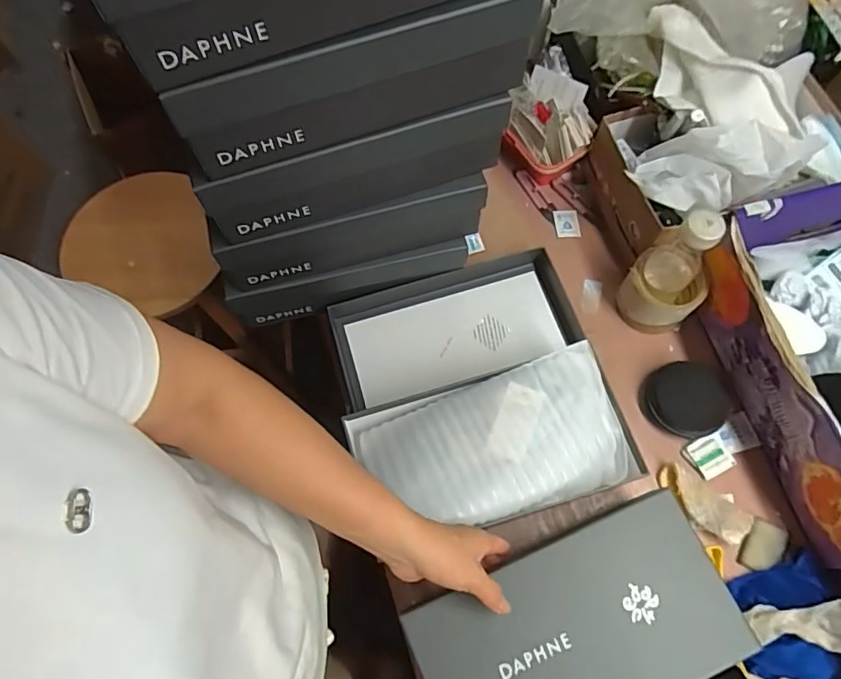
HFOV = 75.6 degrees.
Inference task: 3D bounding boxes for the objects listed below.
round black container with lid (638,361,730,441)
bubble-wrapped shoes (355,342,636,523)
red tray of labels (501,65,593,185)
[{"bbox_3d":[0.326,0.073,0.661,0.102,0.020,0.088,-8,69,-1],"label":"round black container with lid"},{"bbox_3d":[0.079,0.121,0.595,0.268,0.074,0.142,-17,69,-4],"label":"bubble-wrapped shoes"},{"bbox_3d":[0.180,-0.297,0.770,0.101,0.094,0.124,-43,73,-13],"label":"red tray of labels"}]

